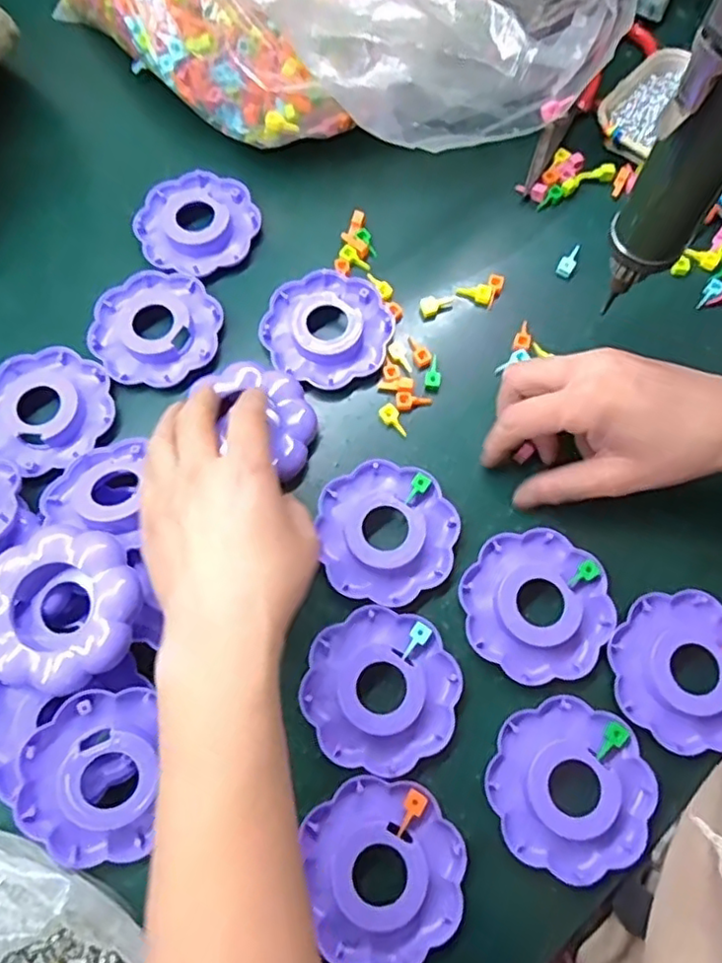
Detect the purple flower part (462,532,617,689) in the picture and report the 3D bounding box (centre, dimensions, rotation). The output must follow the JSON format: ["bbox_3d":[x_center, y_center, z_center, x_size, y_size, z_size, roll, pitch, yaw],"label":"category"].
[{"bbox_3d":[0.102,0.070,0.362,0.082,0.011,0.083,-9,71,-4],"label":"purple flower part"}]

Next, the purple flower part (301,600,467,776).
[{"bbox_3d":[0.011,0.114,0.347,0.082,0.009,0.084,0,71,-1],"label":"purple flower part"}]

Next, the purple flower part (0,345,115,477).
[{"bbox_3d":[-0.201,-0.046,0.404,0.085,0.017,0.080,29,73,9],"label":"purple flower part"}]

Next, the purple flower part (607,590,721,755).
[{"bbox_3d":[0.184,0.105,0.353,0.082,0.012,0.083,0,71,-1],"label":"purple flower part"}]

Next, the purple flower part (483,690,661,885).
[{"bbox_3d":[0.111,0.161,0.331,0.082,0.012,0.083,0,71,-1],"label":"purple flower part"}]

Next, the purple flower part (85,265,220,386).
[{"bbox_3d":[-0.138,-0.104,0.423,0.083,0.017,0.085,0,71,-1],"label":"purple flower part"}]

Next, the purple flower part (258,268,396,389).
[{"bbox_3d":[-0.022,-0.105,0.420,0.083,0.017,0.083,0,71,-1],"label":"purple flower part"}]

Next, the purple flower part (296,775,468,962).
[{"bbox_3d":[0.012,0.197,0.319,0.078,0.012,0.083,-29,73,-10],"label":"purple flower part"}]

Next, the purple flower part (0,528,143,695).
[{"bbox_3d":[-0.158,0.067,0.329,0.081,0.019,0.078,0,71,-1],"label":"purple flower part"}]

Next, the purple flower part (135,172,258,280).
[{"bbox_3d":[-0.119,-0.187,0.451,0.083,0.017,0.087,0,71,-1],"label":"purple flower part"}]

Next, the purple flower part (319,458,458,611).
[{"bbox_3d":[0.015,0.030,0.377,0.083,0.016,0.084,0,71,-1],"label":"purple flower part"}]

